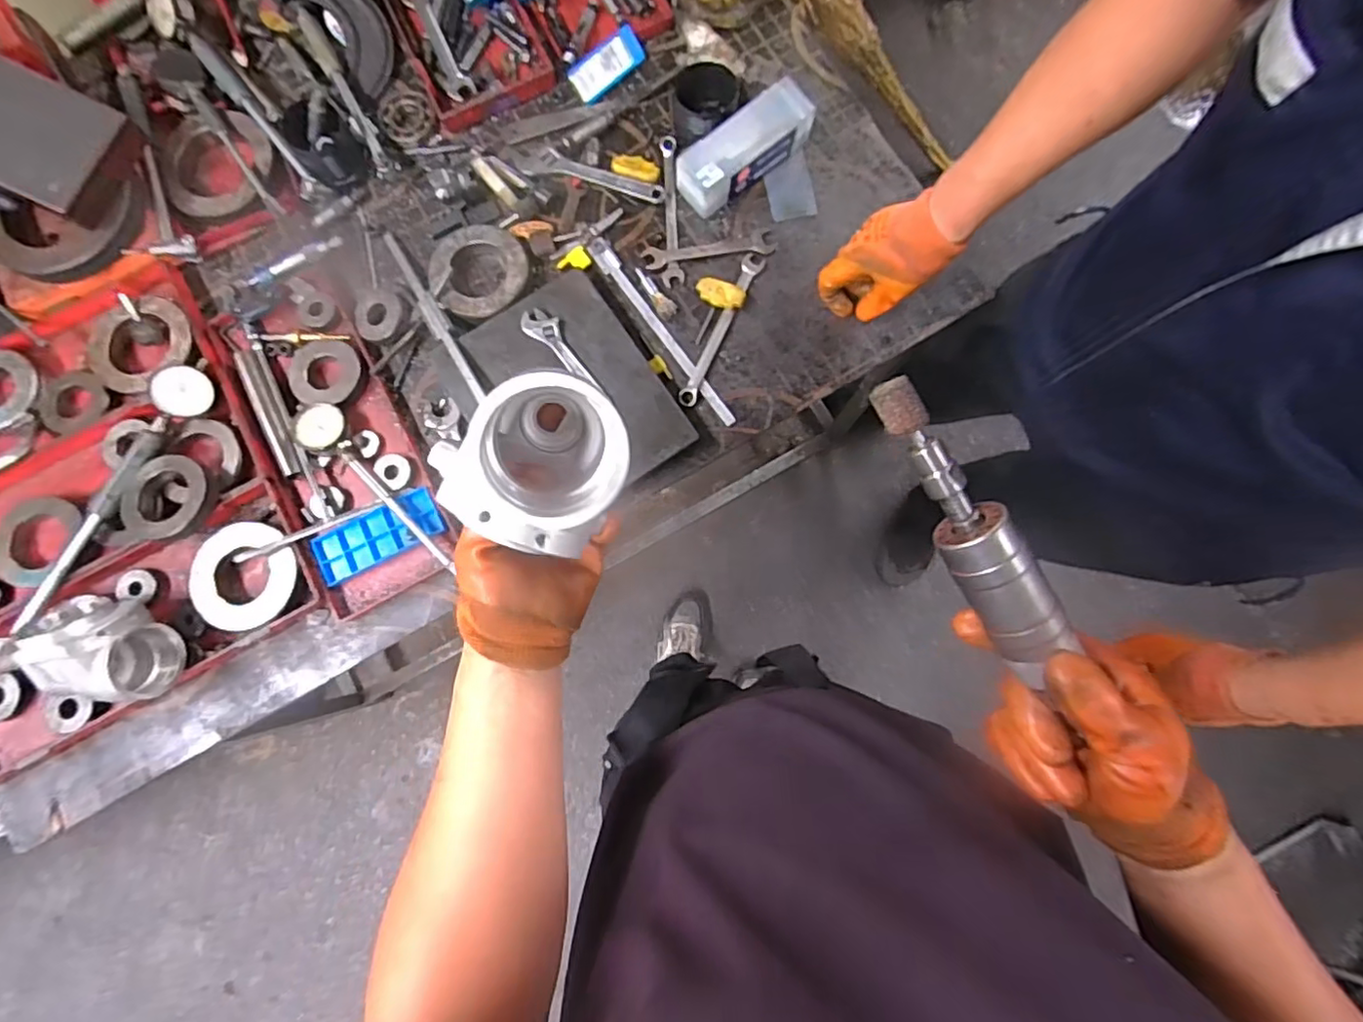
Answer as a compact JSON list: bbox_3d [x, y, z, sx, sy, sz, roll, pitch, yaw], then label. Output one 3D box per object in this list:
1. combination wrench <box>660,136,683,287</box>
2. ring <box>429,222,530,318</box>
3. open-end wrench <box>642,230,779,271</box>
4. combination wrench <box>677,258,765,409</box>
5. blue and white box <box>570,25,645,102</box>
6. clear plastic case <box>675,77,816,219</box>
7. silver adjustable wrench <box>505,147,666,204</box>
[{"bbox_3d":[-0.013,-0.366,0.740,0.026,0.009,0.199,-2,80,1],"label":"combination wrench"},{"bbox_3d":[-0.238,-0.279,0.711,0.120,0.022,0.118,0,80,2],"label":"ring"},{"bbox_3d":[0.032,-0.312,0.728,0.154,0.006,0.034,-7,80,0],"label":"open-end wrench"},{"bbox_3d":[0.047,-0.207,0.703,0.025,0.008,0.197,24,82,5],"label":"combination wrench"},{"bbox_3d":[-0.089,-0.555,0.758,0.045,0.020,0.102,44,84,8],"label":"blue and white box"},{"bbox_3d":[0.074,-0.426,0.718,0.165,0.051,0.070,-36,81,-4],"label":"clear plastic case"},{"bbox_3d":[-0.117,-0.411,0.741,0.198,0.012,0.035,15,81,4],"label":"silver adjustable wrench"}]

